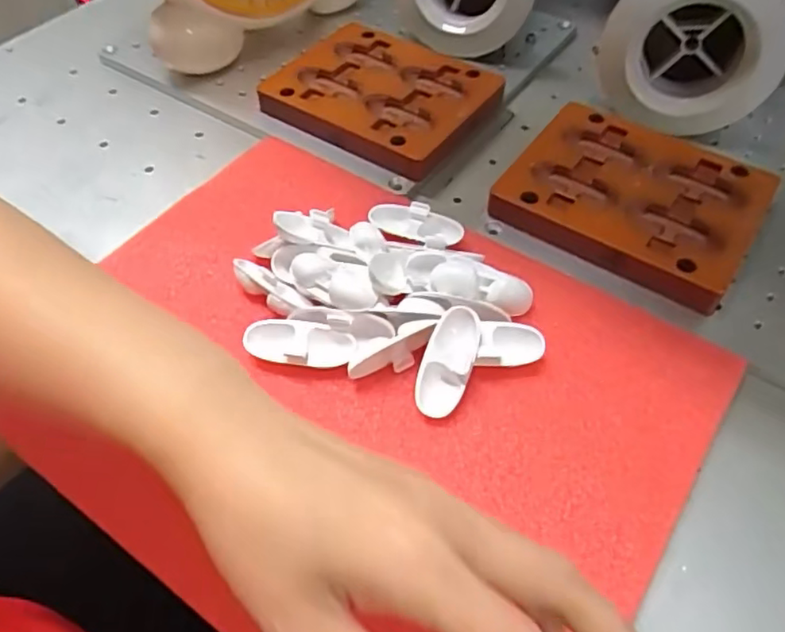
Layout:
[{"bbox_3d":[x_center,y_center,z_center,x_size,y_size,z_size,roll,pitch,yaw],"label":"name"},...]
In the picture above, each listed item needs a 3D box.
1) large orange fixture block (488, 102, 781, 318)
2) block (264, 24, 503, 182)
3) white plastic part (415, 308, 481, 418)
[{"bbox_3d":[0.153,-0.075,0.405,0.146,0.022,0.130,29,57,19],"label":"large orange fixture block"},{"bbox_3d":[-0.007,-0.172,0.481,0.158,0.022,0.125,28,56,18],"label":"block"},{"bbox_3d":[0.029,0.024,0.326,0.025,0.010,0.058,18,75,12],"label":"white plastic part"}]

